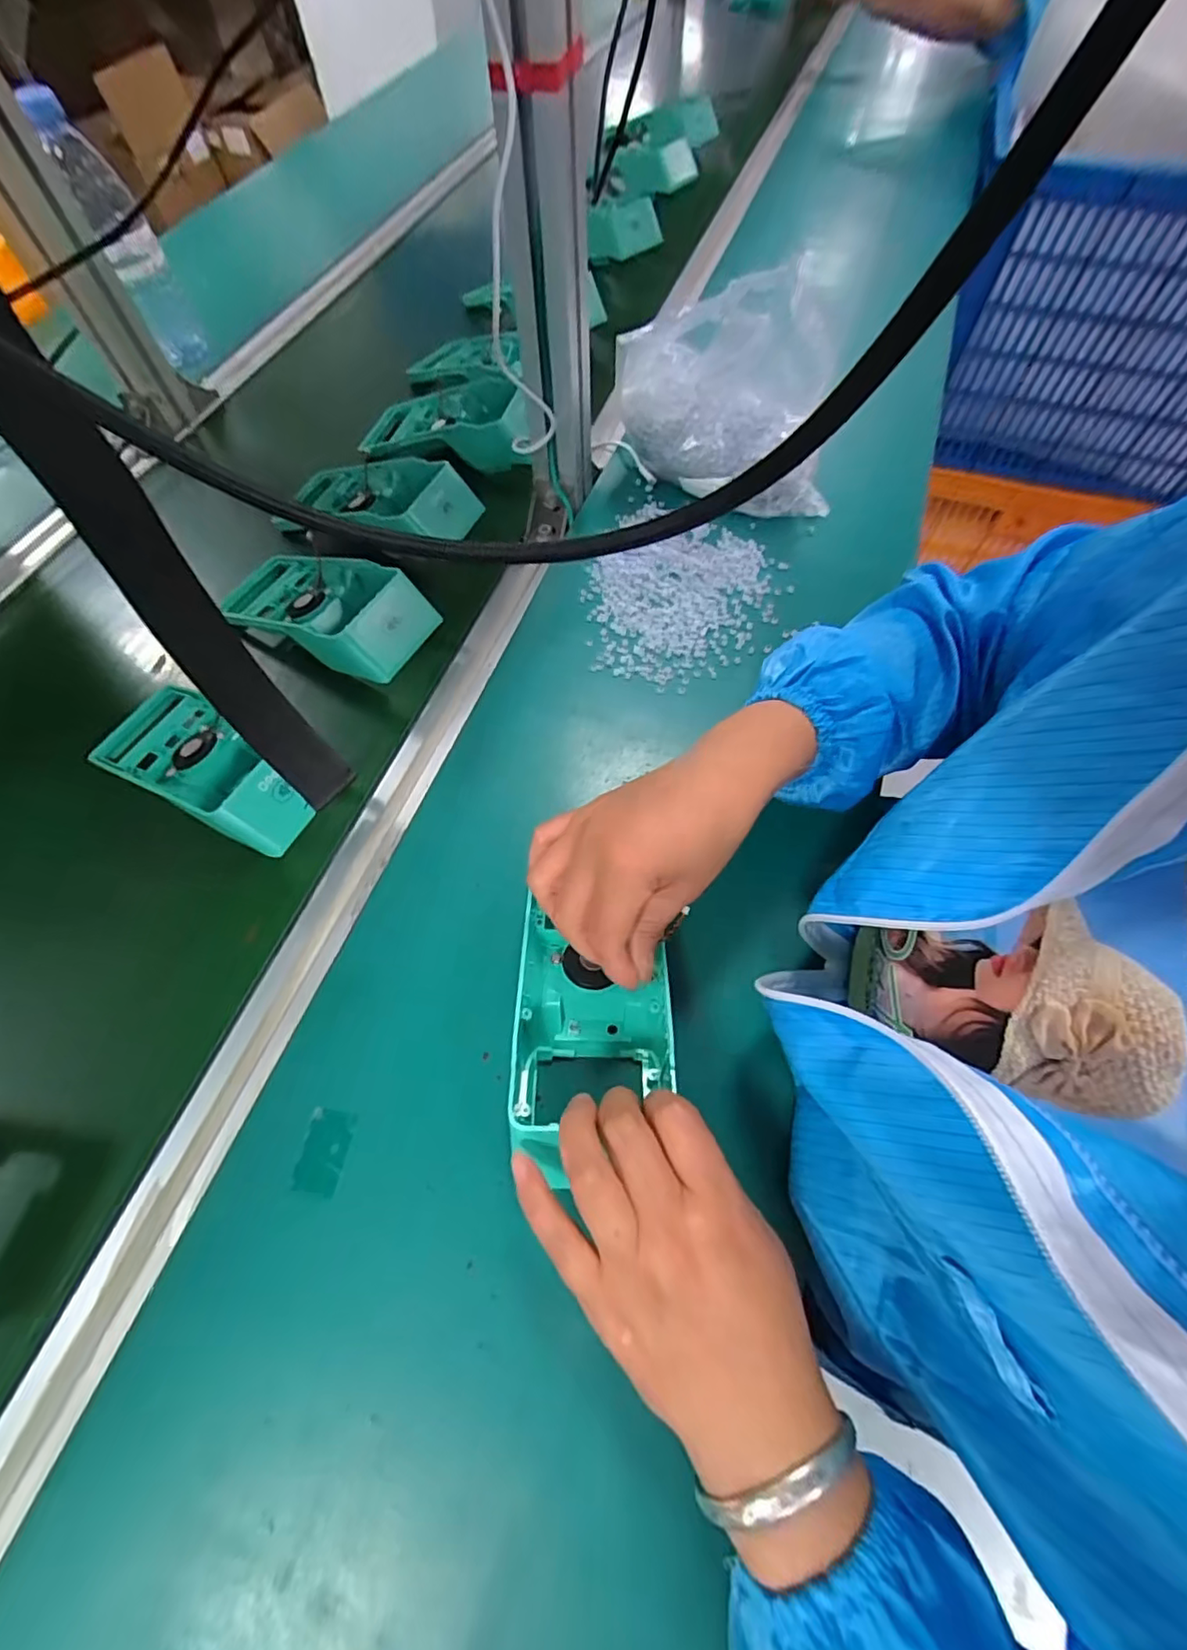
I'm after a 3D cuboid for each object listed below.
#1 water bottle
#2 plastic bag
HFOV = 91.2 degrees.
[{"bbox_3d":[-0.480,-0.597,0.610,0.049,0.213,0.055,-32,68,-14],"label":"water bottle"},{"bbox_3d":[0.116,-0.357,0.494,0.190,0.138,0.081,0,64,1],"label":"plastic bag"}]

